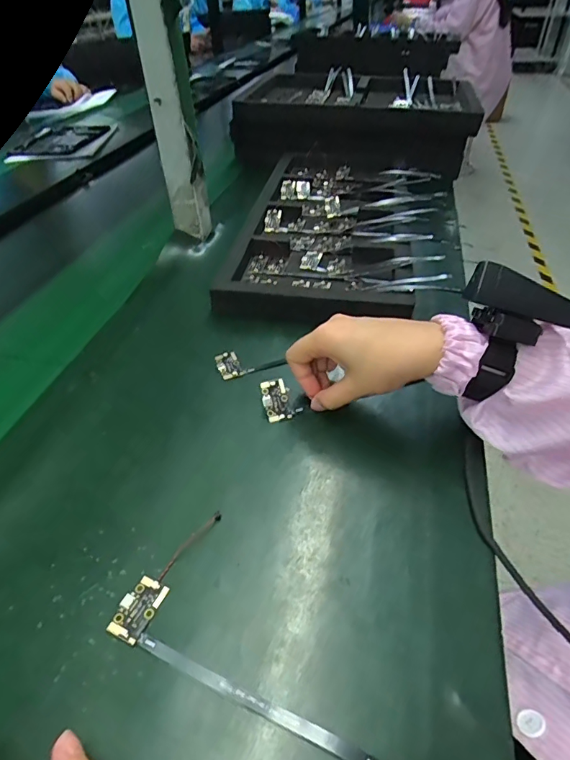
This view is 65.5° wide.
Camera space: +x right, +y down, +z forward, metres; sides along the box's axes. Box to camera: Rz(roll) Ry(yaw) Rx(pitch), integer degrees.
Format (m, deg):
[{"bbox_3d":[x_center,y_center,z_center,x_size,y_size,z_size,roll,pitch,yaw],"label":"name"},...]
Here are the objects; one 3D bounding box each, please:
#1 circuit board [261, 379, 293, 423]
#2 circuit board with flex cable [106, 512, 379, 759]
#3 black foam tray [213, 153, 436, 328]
[{"bbox_3d":[-0.008,0.018,0.390,0.022,0.004,0.036,-8,84,-3],"label":"circuit board"},{"bbox_3d":[-0.009,0.145,0.267,0.176,0.005,0.090,16,47,19],"label":"circuit board with flex cable"},{"bbox_3d":[0.092,-0.230,0.627,0.275,0.033,0.478,6,43,9],"label":"black foam tray"}]

